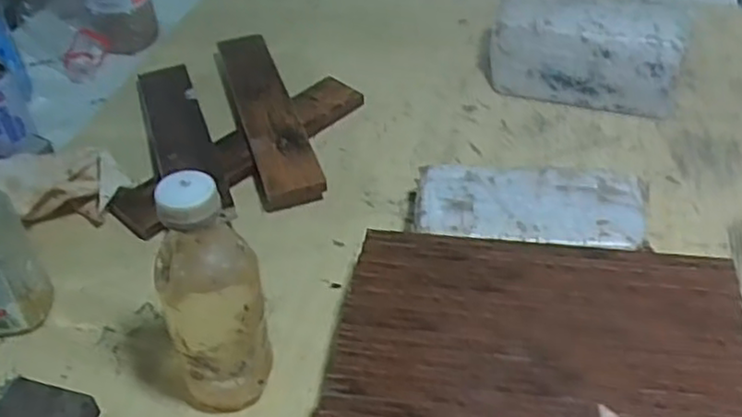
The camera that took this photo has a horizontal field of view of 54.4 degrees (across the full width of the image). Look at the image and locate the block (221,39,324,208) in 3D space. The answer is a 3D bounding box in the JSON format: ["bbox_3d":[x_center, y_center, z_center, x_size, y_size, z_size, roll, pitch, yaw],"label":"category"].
[{"bbox_3d":[-0.118,-0.107,0.826,0.066,0.027,0.291,-15,47,-10],"label":"block"}]

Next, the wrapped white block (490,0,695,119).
[{"bbox_3d":[0.252,-0.185,0.855,0.216,0.104,0.098,12,46,14],"label":"wrapped white block"}]

